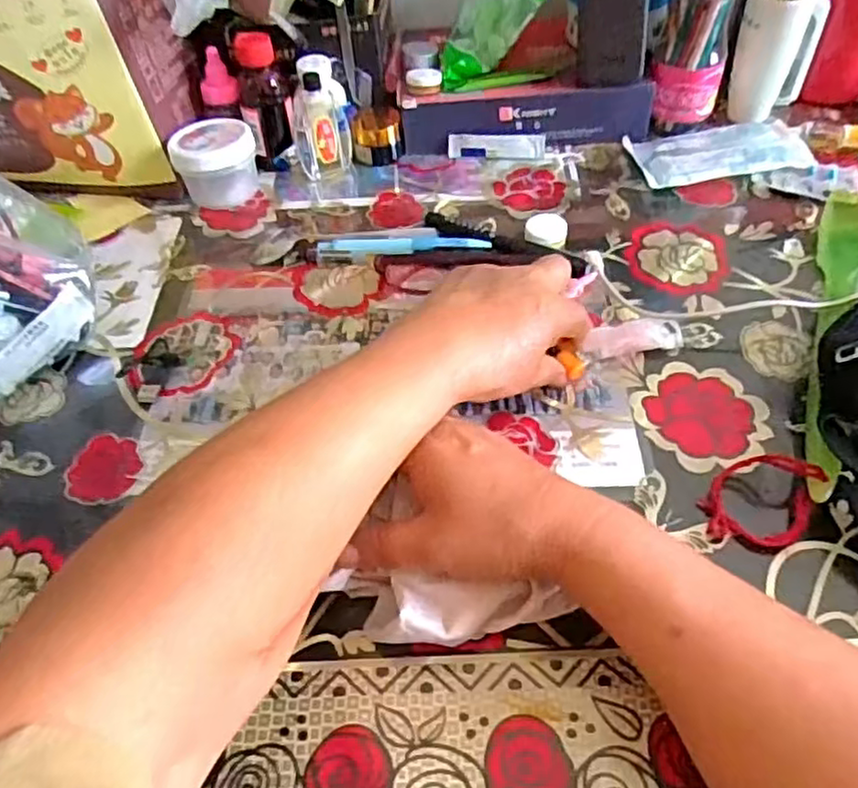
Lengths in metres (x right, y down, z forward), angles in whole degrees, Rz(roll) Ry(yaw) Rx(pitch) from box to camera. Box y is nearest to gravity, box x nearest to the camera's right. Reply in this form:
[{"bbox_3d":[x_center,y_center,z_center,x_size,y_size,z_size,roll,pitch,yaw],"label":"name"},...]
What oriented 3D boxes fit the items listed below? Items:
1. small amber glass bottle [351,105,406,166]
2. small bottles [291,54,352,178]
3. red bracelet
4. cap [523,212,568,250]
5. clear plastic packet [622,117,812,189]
[{"bbox_3d":[-0.047,-0.232,0.612,0.045,0.032,0.050,-10,50,-4],"label":"small amber glass bottle"},{"bbox_3d":[-0.093,-0.234,0.583,0.050,0.086,0.052,-9,50,-3],"label":"small bottles"},{"bbox_3d":[0.176,0.057,0.361,0.048,0.010,0.063,38,72,25],"label":"red bracelet"},{"bbox_3d":[0.089,-0.123,0.519,0.031,0.012,0.034,-2,50,3],"label":"cap"},{"bbox_3d":[0.240,-0.203,0.574,0.138,0.017,0.076,-8,50,-3],"label":"clear plastic packet"}]

